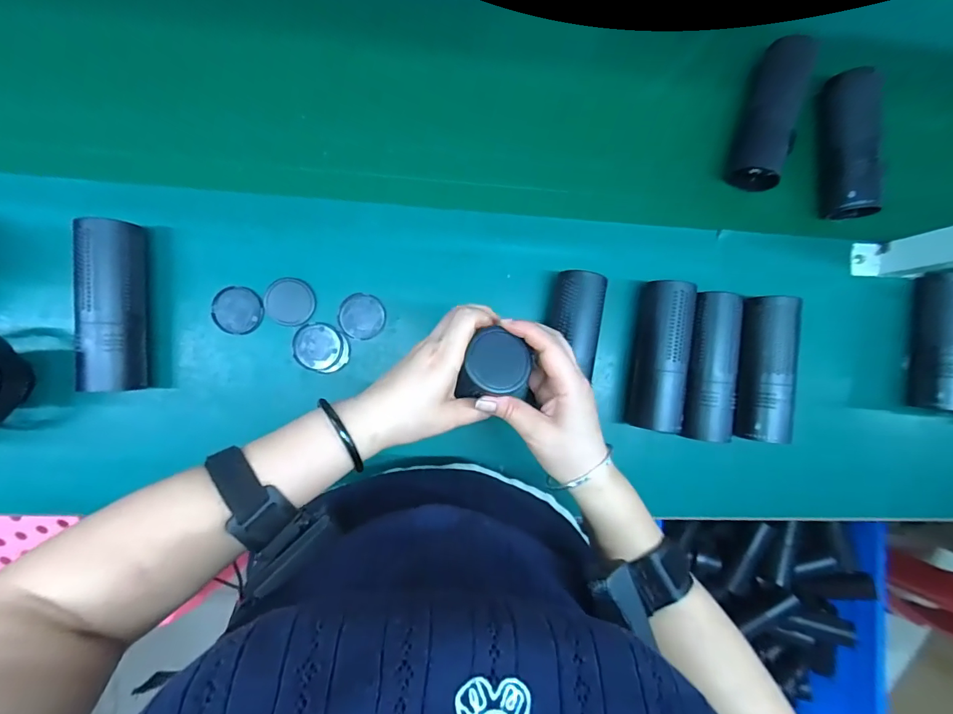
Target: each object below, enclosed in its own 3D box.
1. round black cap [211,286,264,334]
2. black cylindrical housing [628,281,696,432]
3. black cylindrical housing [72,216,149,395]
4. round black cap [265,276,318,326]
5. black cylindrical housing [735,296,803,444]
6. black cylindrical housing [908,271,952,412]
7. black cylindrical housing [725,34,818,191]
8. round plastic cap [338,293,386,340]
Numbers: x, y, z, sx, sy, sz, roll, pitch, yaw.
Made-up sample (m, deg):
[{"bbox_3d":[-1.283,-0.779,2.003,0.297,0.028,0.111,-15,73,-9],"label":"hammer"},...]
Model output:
[{"bbox_3d":[-0.253,-0.050,0.477,0.052,0.004,0.050,0,88,-3],"label":"round black cap"},{"bbox_3d":[0.207,-0.001,0.508,0.048,0.058,0.162,9,88,-7],"label":"black cylindrical housing"},{"bbox_3d":[-0.355,-0.049,0.446,0.052,0.058,0.164,2,89,-7],"label":"black cylindrical housing"},{"bbox_3d":[-0.200,-0.059,0.482,0.050,0.004,0.050,15,87,-7],"label":"round black cap"},{"bbox_3d":[0.329,0.013,0.520,0.064,0.047,0.164,2,89,-7],"label":"black cylindrical housing"},{"bbox_3d":[0.565,-0.019,0.543,0.040,0.050,0.166,7,88,-7],"label":"black cylindrical housing"},{"bbox_3d":[0.342,-0.277,0.517,0.043,0.042,0.157,6,107,-7],"label":"black cylindrical housing"},{"bbox_3d":[-0.126,-0.045,0.494,0.048,0.004,0.049,0,89,-7],"label":"round plastic cap"}]

